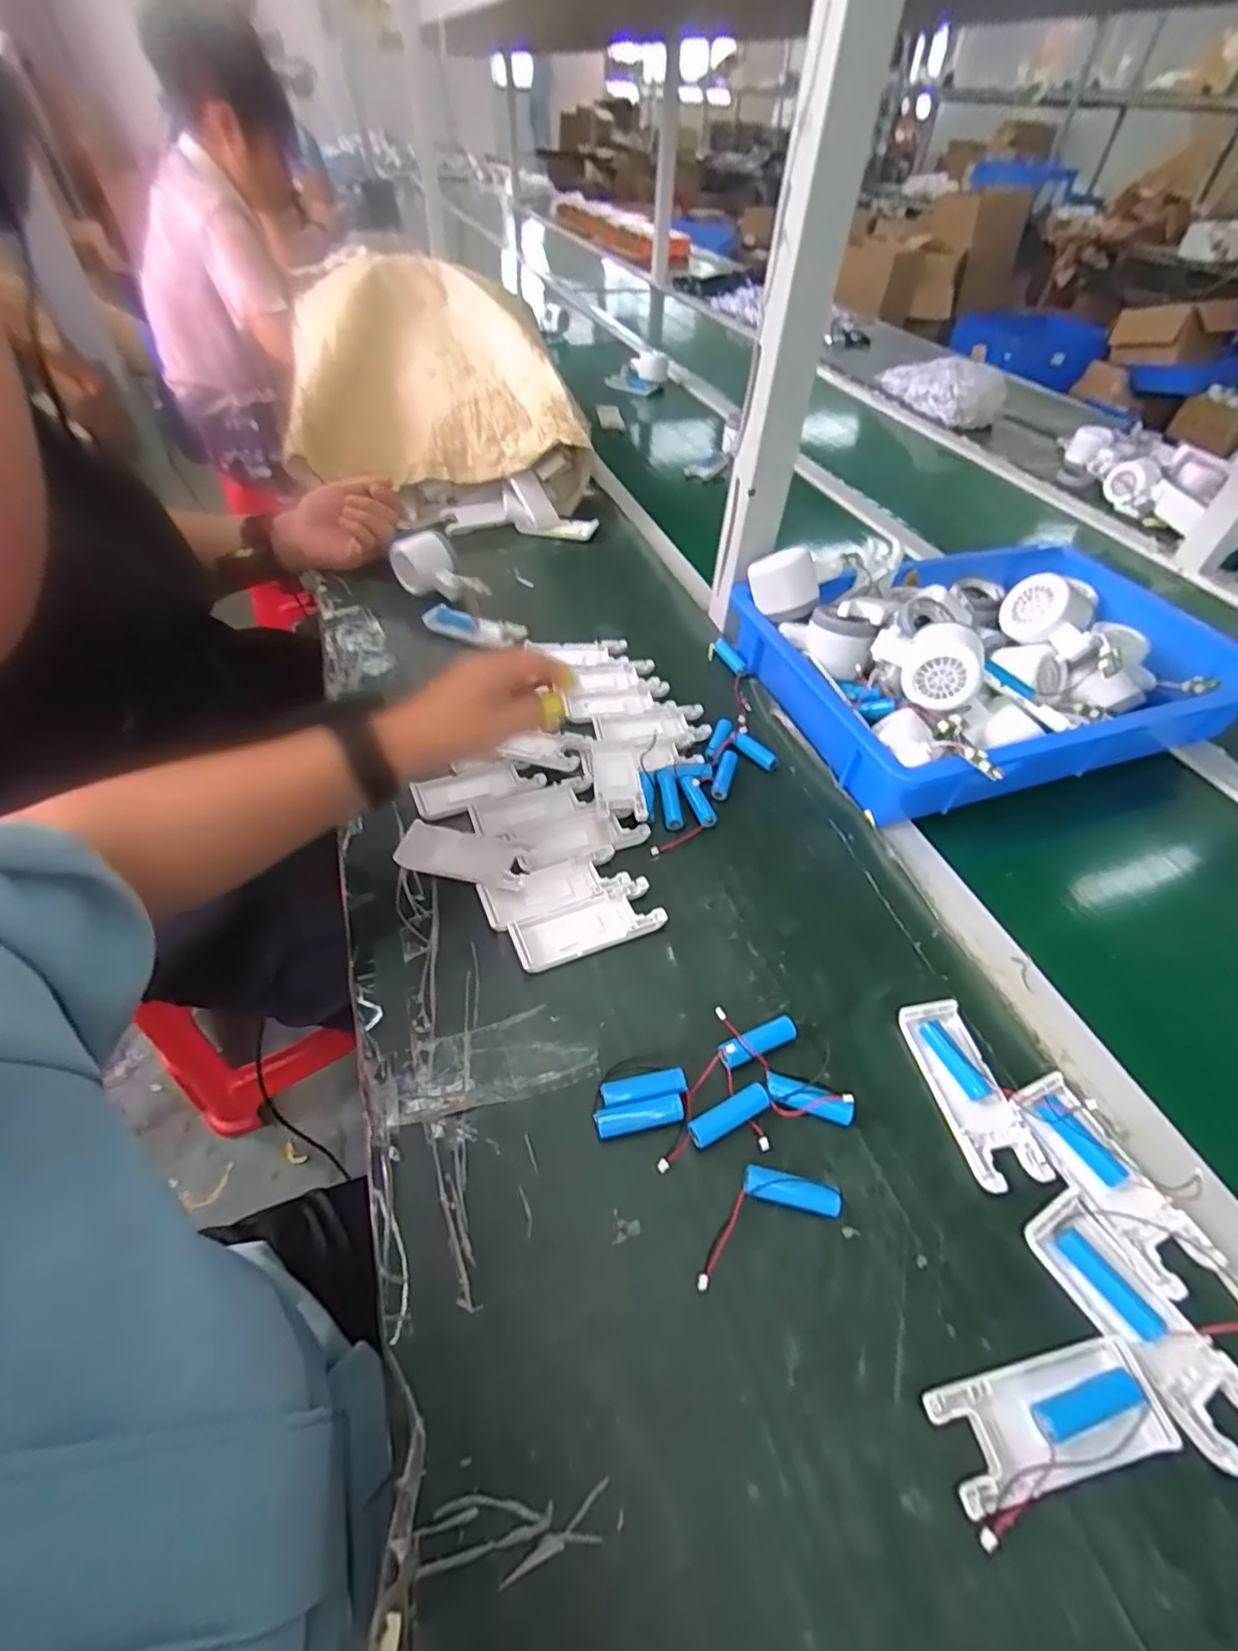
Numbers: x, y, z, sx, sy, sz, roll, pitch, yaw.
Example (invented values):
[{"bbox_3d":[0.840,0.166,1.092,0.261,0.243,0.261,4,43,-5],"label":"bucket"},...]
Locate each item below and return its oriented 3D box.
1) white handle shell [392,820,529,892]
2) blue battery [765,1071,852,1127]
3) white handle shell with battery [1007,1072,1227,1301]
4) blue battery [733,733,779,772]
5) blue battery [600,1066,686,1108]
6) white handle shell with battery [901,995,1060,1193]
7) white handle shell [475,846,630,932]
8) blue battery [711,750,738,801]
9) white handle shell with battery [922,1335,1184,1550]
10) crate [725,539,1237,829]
[{"bbox_3d":[-0.115,0.022,0.481,0.100,0.019,0.039,14,50,9],"label":"white handle shell"},{"bbox_3d":[0.111,0.162,0.378,0.050,0.016,0.015,16,50,11],"label":"blue battery"},{"bbox_3d":[0.268,0.190,0.351,0.040,0.020,0.105,-18,52,-18],"label":"white handle shell with battery"},{"bbox_3d":[0.120,-0.063,0.562,0.045,0.013,0.013,35,50,-13],"label":"blue battery"},{"bbox_3d":[0.014,0.156,0.380,0.049,0.012,0.014,-8,50,-9],"label":"blue battery"},{"bbox_3d":[0.211,0.158,0.387,0.043,0.012,0.106,-7,50,-9],"label":"white handle shell with battery"},{"bbox_3d":[-0.048,0.045,0.472,0.105,0.009,0.038,-18,52,-17],"label":"white handle shell"},{"bbox_3d":[0.092,-0.043,0.557,0.015,0.012,0.049,16,66,11],"label":"blue battery"},{"bbox_3d":[0.195,0.269,0.290,0.107,0.013,0.043,-9,50,-10],"label":"white handle shell with battery"},{"bbox_3d":[0.347,-0.164,0.602,0.399,0.122,0.276,-15,51,-15],"label":"crate"}]

